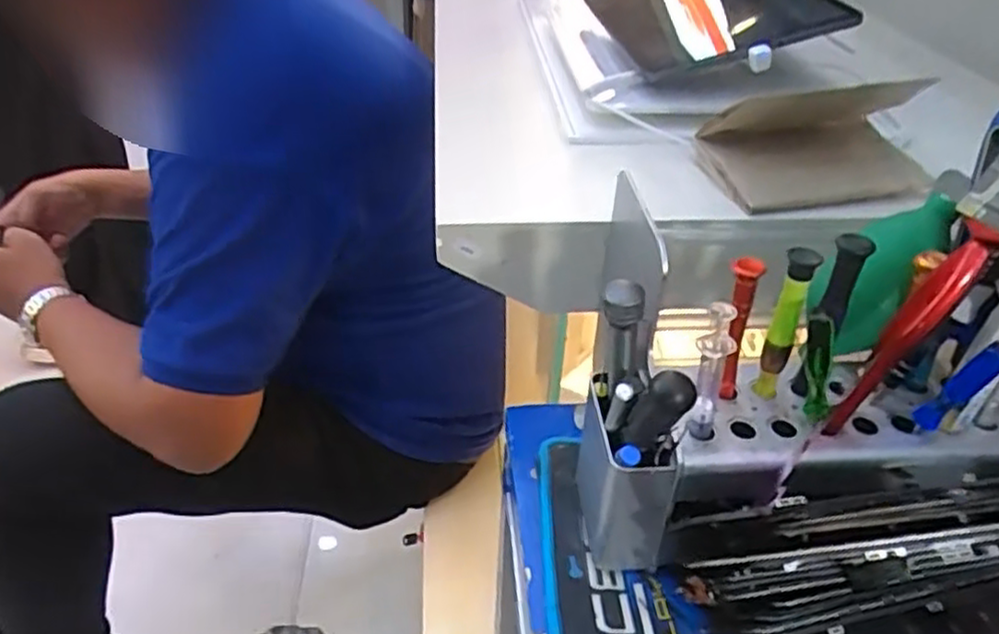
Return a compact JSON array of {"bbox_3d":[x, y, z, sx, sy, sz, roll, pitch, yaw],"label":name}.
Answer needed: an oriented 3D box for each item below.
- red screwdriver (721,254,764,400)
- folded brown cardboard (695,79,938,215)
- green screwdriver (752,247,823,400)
[{"bbox_3d":[0.117,0.008,0.355,0.012,0.080,0.016,13,38,15],"label":"red screwdriver"},{"bbox_3d":[0.217,-0.119,0.503,0.143,0.078,0.081,-6,38,-10],"label":"folded brown cardboard"},{"bbox_3d":[0.140,0.004,0.357,0.018,0.078,0.019,20,41,23],"label":"green screwdriver"}]

